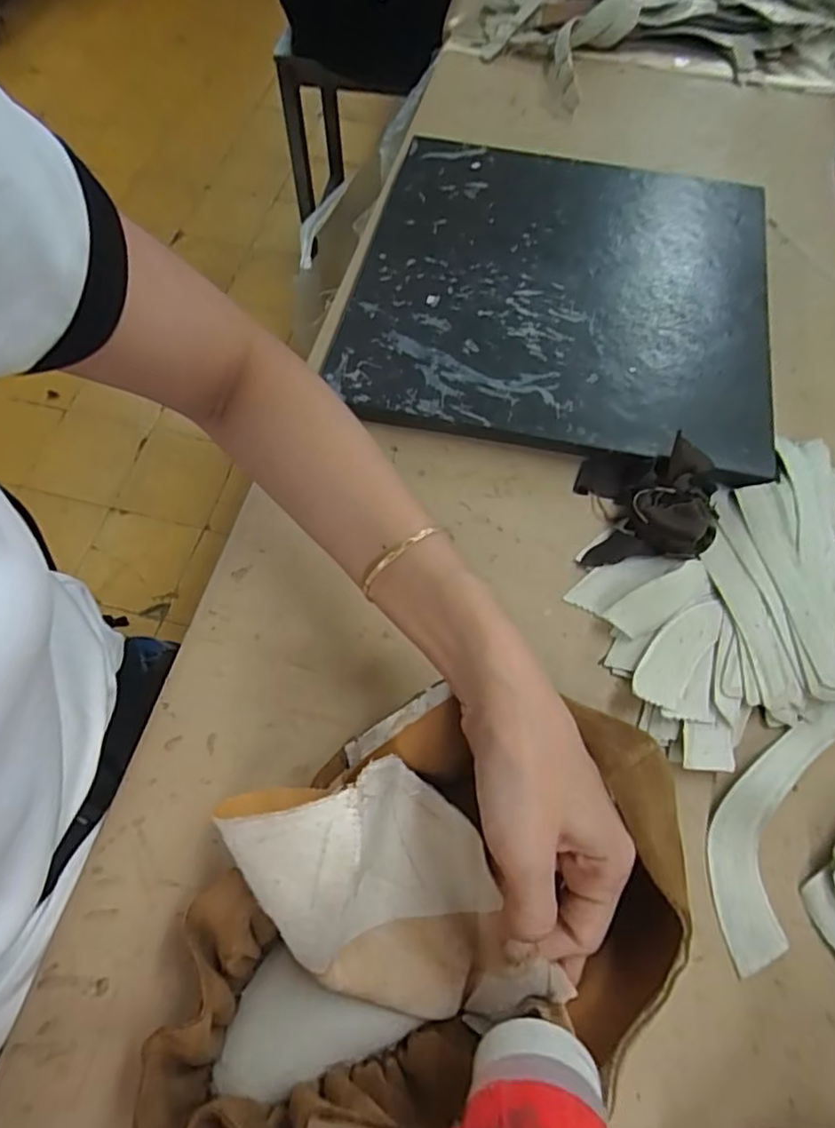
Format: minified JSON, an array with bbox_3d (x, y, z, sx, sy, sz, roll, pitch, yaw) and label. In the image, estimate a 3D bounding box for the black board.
[{"bbox_3d":[0.113,-0.212,0.486,0.304,0.028,0.303,12,64,5],"label":"black board"}]

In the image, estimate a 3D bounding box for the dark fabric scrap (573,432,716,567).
[{"bbox_3d":[0.146,-0.040,0.396,0.077,0.040,0.075,0,64,-1],"label":"dark fabric scrap"}]

